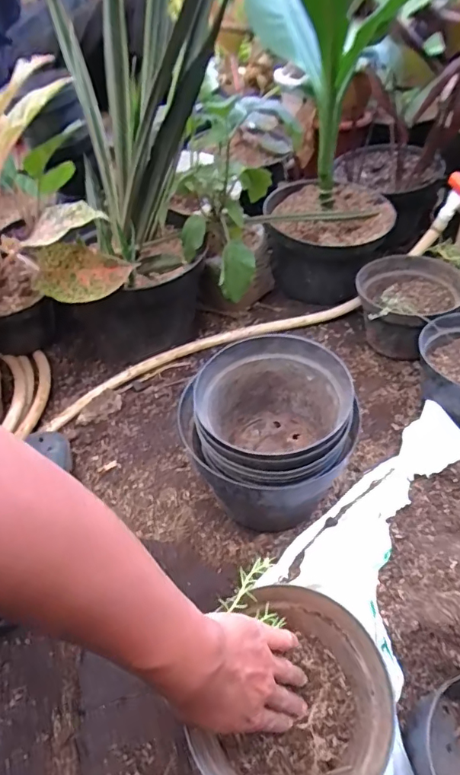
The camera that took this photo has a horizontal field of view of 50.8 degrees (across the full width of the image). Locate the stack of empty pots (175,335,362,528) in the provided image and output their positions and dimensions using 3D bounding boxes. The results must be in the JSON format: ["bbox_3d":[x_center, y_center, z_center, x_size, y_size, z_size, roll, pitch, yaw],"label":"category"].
[{"bbox_3d":[0.052,0.078,0.625,0.188,0.218,0.177,-18,49,-10],"label":"stack of empty pots"}]

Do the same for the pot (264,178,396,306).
[{"bbox_3d":[0.188,-0.282,0.979,0.236,0.162,0.223,-3,49,3],"label":"pot"}]

